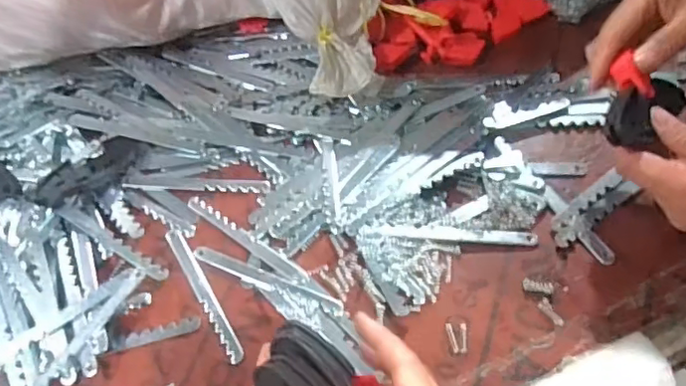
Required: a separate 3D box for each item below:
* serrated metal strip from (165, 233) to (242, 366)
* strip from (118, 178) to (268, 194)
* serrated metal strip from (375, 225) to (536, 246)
[{"bbox_3d":[-0.119,0.084,0.502,0.013,0.004,0.143,-31,58,-10],"label":"serrated metal strip"},{"bbox_3d":[-0.140,-0.009,0.562,0.142,0.008,0.016,-1,56,9],"label":"strip"},{"bbox_3d":[0.095,0.035,0.495,0.132,0.004,0.013,1,57,10],"label":"serrated metal strip"}]

